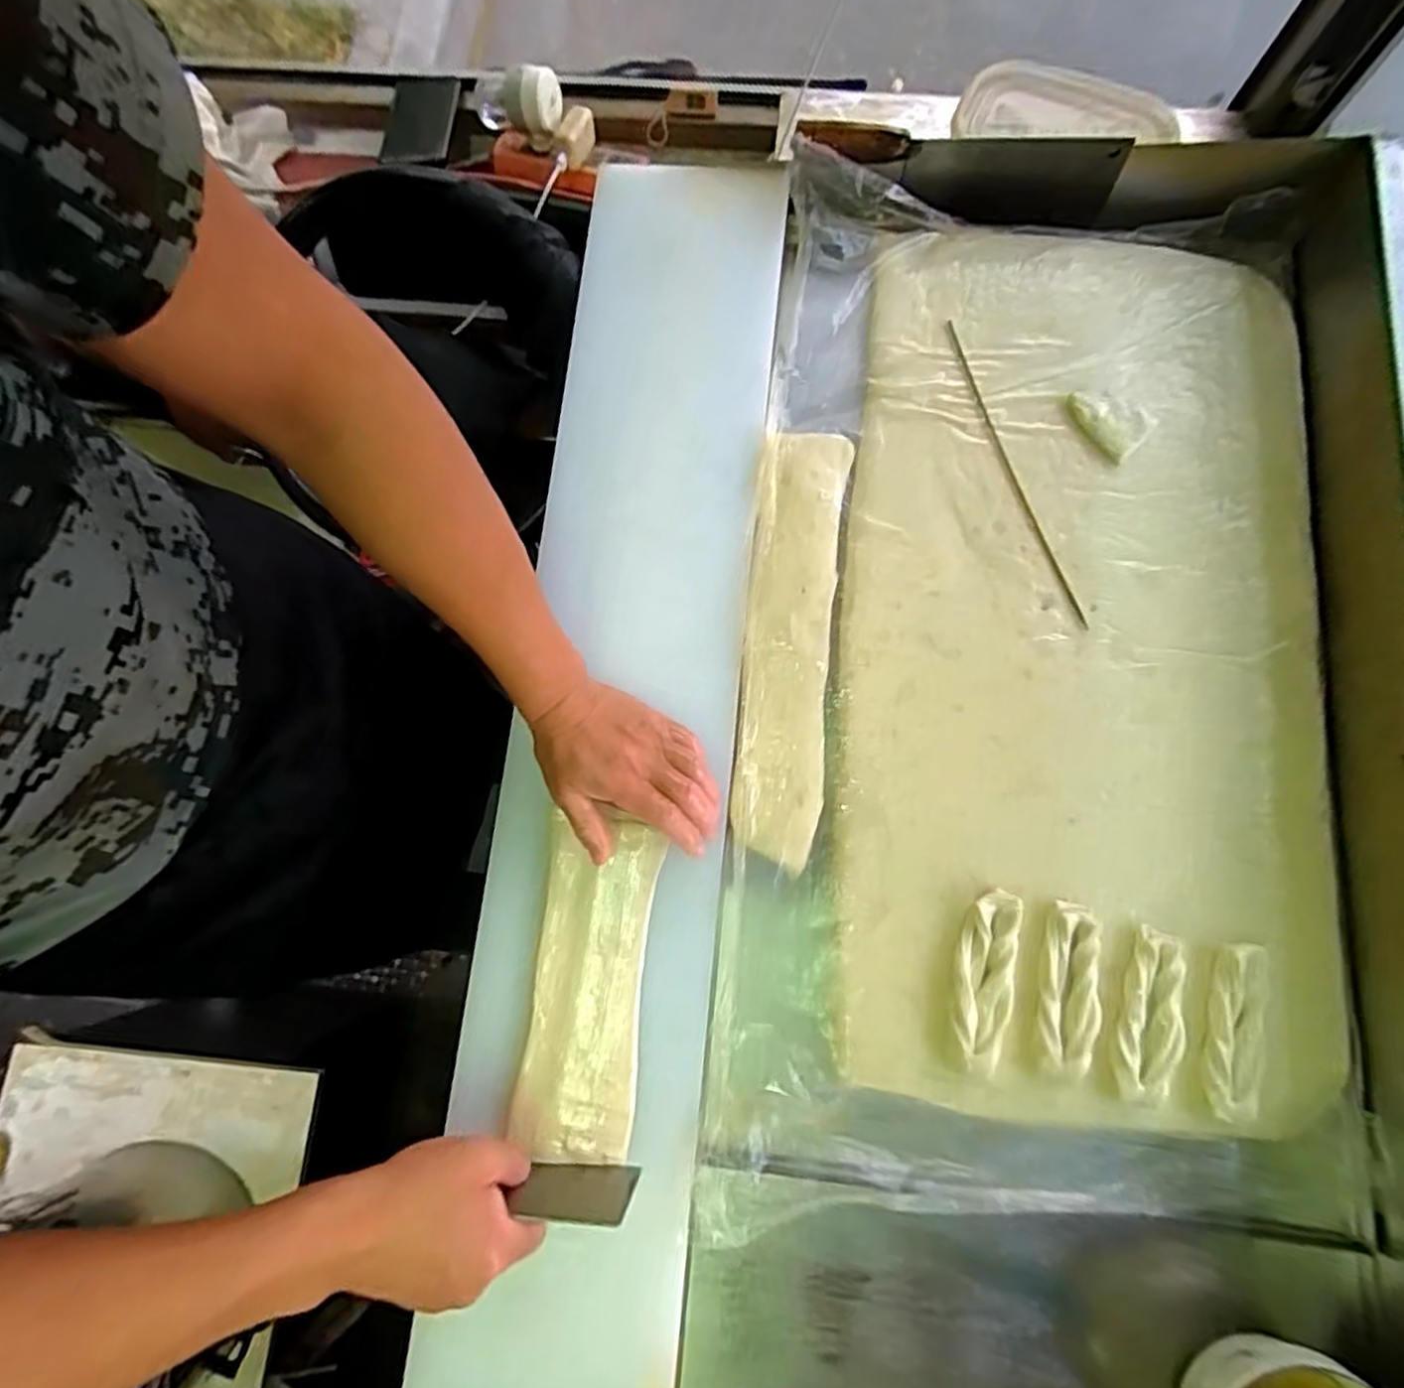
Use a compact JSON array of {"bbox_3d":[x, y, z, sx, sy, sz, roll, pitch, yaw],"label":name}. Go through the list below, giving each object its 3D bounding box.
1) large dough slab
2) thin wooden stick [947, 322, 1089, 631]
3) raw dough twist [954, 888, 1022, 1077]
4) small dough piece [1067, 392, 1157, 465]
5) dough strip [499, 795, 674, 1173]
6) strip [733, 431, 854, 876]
[{"bbox_3d":[0.310,-0.063,0.555,0.377,0.028,0.755,6,79,3],"label":"large dough slab"},{"bbox_3d":[0.276,-0.201,0.602,0.011,0.005,0.321,-16,78,-2],"label":"thin wooden stick"},{"bbox_3d":[0.205,0.207,0.495,0.039,0.018,0.124,8,79,3],"label":"raw dough twist"},{"bbox_3d":[0.351,-0.239,0.590,0.069,0.009,0.055,43,82,8],"label":"small dough piece"},{"bbox_3d":[-0.084,0.212,0.502,0.085,0.013,0.230,6,78,3],"label":"dough strip"},{"bbox_3d":[0.073,-0.050,0.575,0.074,0.013,0.375,7,79,3],"label":"strip"}]

